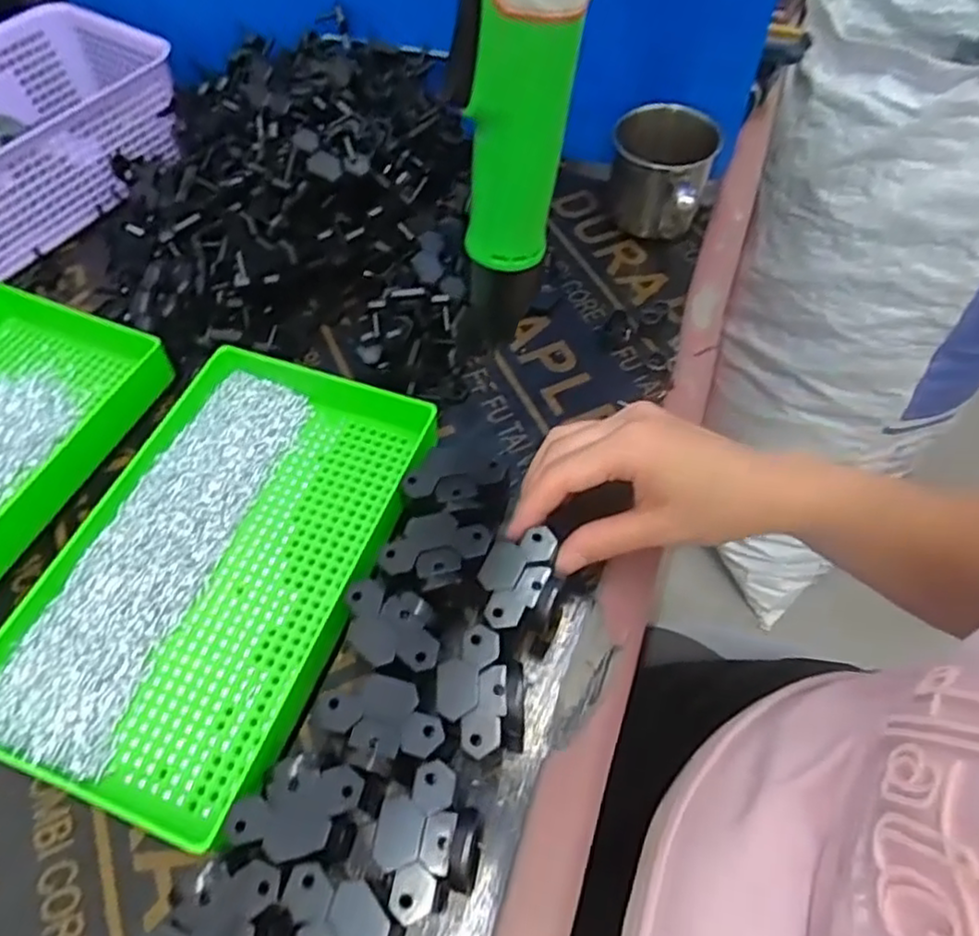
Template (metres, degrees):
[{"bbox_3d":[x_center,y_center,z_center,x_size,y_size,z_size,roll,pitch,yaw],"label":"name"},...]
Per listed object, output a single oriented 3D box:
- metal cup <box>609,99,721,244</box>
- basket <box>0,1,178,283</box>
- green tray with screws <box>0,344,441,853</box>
[{"bbox_3d":[0.126,-0.217,0.520,0.076,0.072,0.086,22,60,15],"label":"metal cup"},{"bbox_3d":[-0.373,-0.259,0.547,0.183,0.084,0.245,36,64,22],"label":"basket"},{"bbox_3d":[-0.142,0.047,0.372,0.156,0.035,0.252,16,58,12],"label":"green tray with screws"}]

